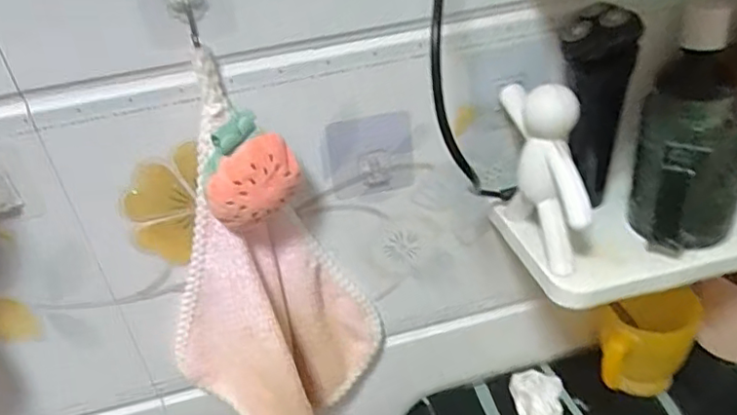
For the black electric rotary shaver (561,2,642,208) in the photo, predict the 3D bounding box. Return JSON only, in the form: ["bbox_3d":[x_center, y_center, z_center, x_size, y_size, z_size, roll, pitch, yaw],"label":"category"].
[{"bbox_3d":[0.177,-0.076,0.468,0.048,0.156,0.039,8,37,22],"label":"black electric rotary shaver"}]

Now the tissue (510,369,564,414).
[{"bbox_3d":[0.169,0.190,0.602,0.049,0.024,0.067,2,35,14],"label":"tissue"}]

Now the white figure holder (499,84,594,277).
[{"bbox_3d":[0.132,-0.019,0.419,0.042,0.136,0.048,-15,11,-10],"label":"white figure holder"}]

